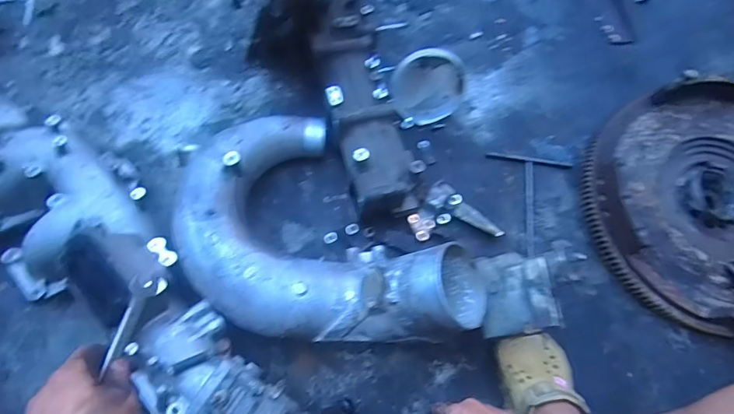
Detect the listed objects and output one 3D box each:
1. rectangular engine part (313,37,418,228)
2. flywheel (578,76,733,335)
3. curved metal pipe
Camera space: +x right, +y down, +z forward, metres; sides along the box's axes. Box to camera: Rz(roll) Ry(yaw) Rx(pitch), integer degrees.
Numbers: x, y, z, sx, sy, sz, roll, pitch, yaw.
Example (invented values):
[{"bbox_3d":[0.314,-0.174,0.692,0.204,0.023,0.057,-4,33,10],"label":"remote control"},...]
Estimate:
[{"bbox_3d":[-0.001,-0.157,0.861,0.133,0.125,0.367,-12,69,-8],"label":"rectangular engine part"},{"bbox_3d":[0.662,-0.004,0.840,0.460,0.111,0.457,-15,72,-8],"label":"flywheel"},{"bbox_3d":[-0.089,0.059,0.707,0.336,0.142,0.511,-39,75,-16],"label":"curved metal pipe"}]

